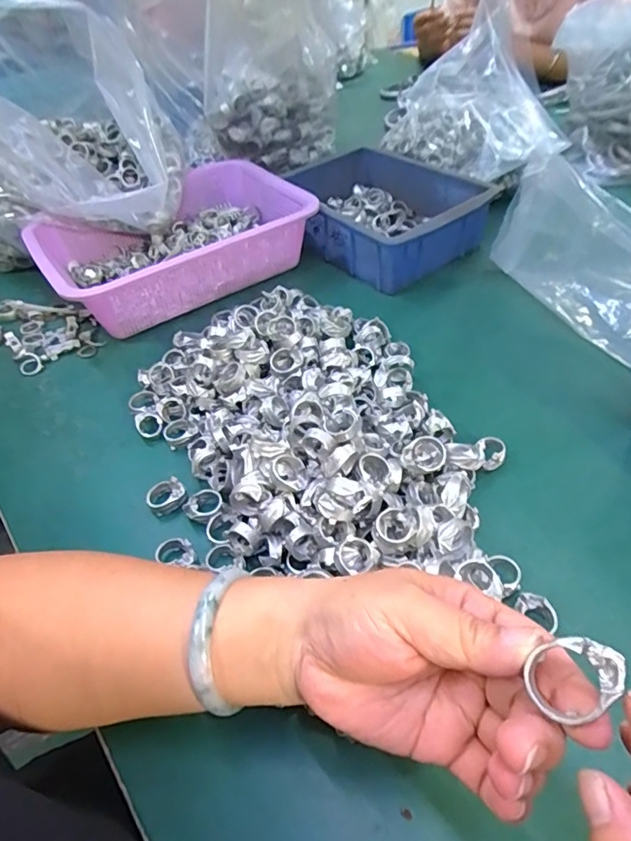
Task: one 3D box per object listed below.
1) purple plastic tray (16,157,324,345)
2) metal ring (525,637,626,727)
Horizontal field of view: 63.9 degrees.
[{"bbox_3d":[-0.165,-0.212,0.609,0.294,0.077,0.214,-32,51,-21],"label":"purple plastic tray"},{"bbox_3d":[0.088,0.087,0.171,0.031,0.006,0.022,-48,56,19],"label":"metal ring"}]

